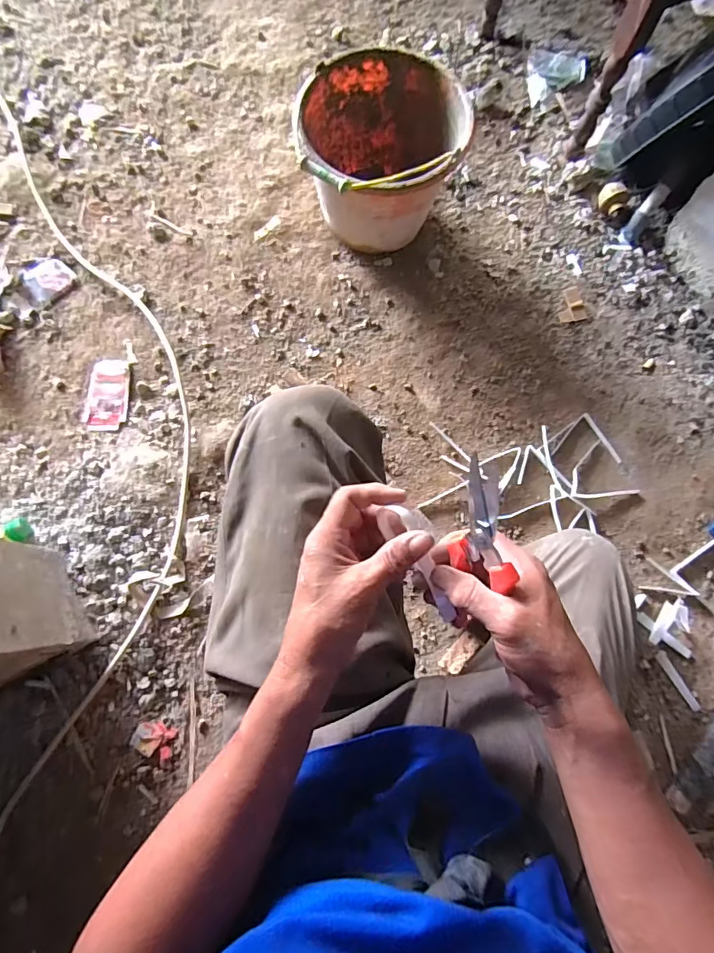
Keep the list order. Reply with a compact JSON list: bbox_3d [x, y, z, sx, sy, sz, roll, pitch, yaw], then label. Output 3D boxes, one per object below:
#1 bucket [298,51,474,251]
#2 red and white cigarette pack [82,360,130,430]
[{"bbox_3d":[0.037,-0.518,0.815,0.255,0.214,0.258,0,76,-2],"label":"bucket"},{"bbox_3d":[-0.415,-0.137,0.811,0.068,0.006,0.124,3,76,-1],"label":"red and white cigarette pack"}]

